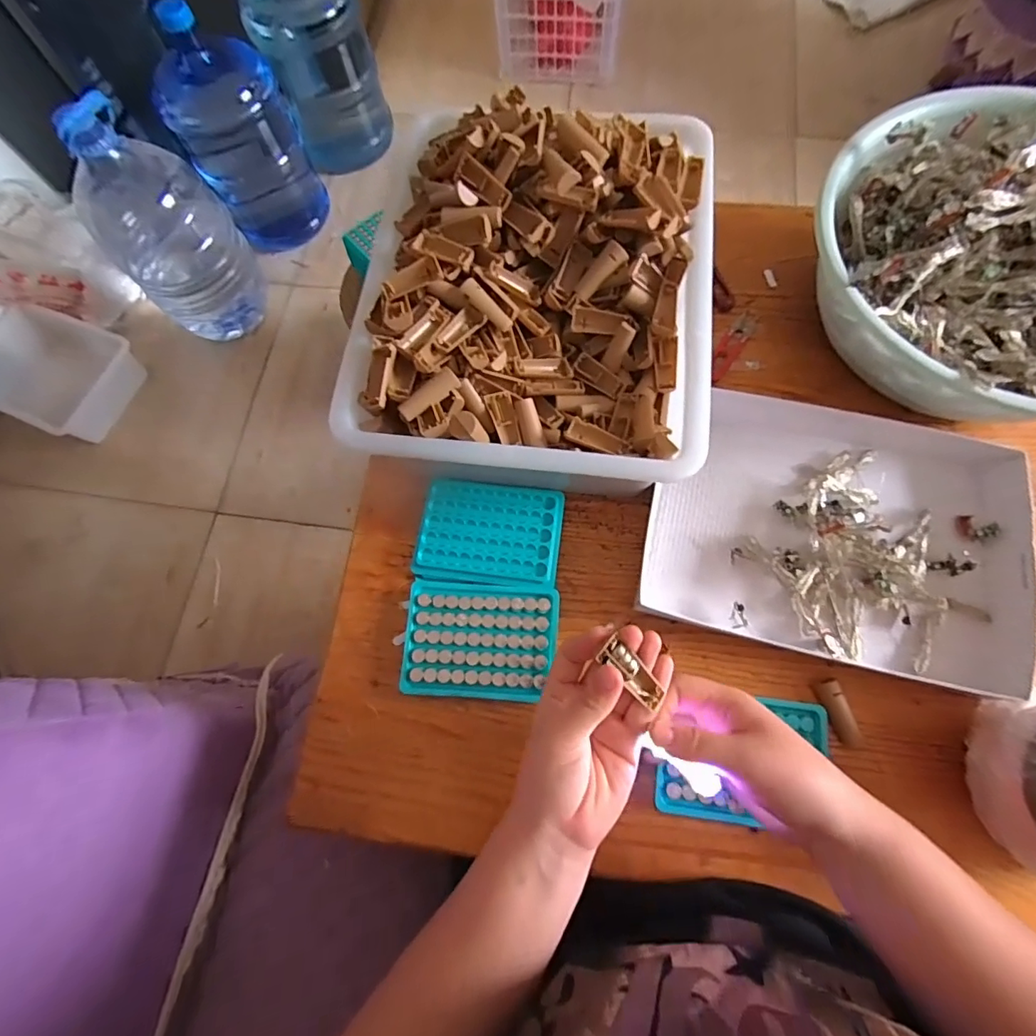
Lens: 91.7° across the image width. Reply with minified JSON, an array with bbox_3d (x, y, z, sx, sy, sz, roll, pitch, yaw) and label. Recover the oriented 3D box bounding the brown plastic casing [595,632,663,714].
[{"bbox_3d":[0.069,0.094,0.306,0.049,0.011,0.016,45,78,-14],"label":"brown plastic casing"}]

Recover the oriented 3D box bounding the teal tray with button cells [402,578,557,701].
[{"bbox_3d":[-0.032,0.105,0.432,0.127,0.011,0.093,3,73,3],"label":"teal tray with button cells"}]

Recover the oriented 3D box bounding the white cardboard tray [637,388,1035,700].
[{"bbox_3d":[0.271,0.007,0.438,0.302,0.034,0.222,14,74,7],"label":"white cardboard tray"}]

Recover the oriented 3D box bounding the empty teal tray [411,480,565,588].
[{"bbox_3d":[-0.026,0.014,0.464,0.129,0.015,0.092,4,73,4],"label":"empty teal tray"}]

